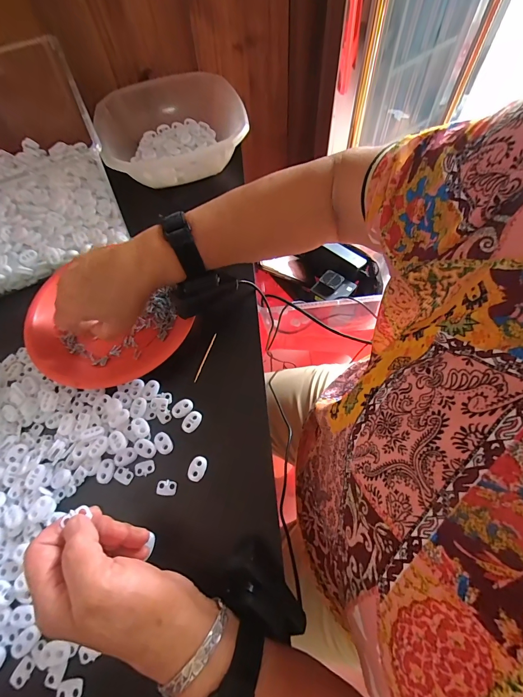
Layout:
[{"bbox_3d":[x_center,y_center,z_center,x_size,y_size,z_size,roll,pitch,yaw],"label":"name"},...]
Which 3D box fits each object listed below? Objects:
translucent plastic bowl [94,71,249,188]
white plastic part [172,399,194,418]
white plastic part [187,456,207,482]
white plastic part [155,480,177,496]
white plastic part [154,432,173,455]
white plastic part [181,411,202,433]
[{"bbox_3d":[-0.129,-0.335,0.505,0.197,0.065,0.194,-2,62,3],"label":"translucent plastic bowl"},{"bbox_3d":[-0.083,0.063,0.347,0.023,0.004,0.016,-36,66,-14],"label":"white plastic part"},{"bbox_3d":[-0.062,0.117,0.320,0.016,0.005,0.023,14,64,11],"label":"white plastic part"},{"bbox_3d":[-0.091,0.134,0.316,0.019,0.004,0.014,4,63,6],"label":"white plastic part"},{"bbox_3d":[-0.099,0.096,0.334,0.015,0.007,0.024,-24,63,-9],"label":"white plastic part"},{"bbox_3d":[-0.072,0.077,0.343,0.016,0.007,0.023,36,70,20],"label":"white plastic part"}]

